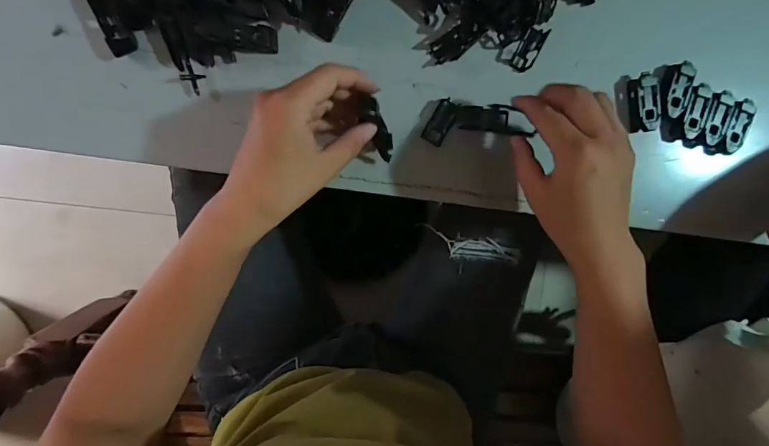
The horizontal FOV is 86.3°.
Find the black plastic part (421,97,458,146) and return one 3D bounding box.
[{"bbox_3d":[0.047,-0.085,0.349,0.018,0.013,0.038,29,93,-7],"label":"black plastic part"}]

